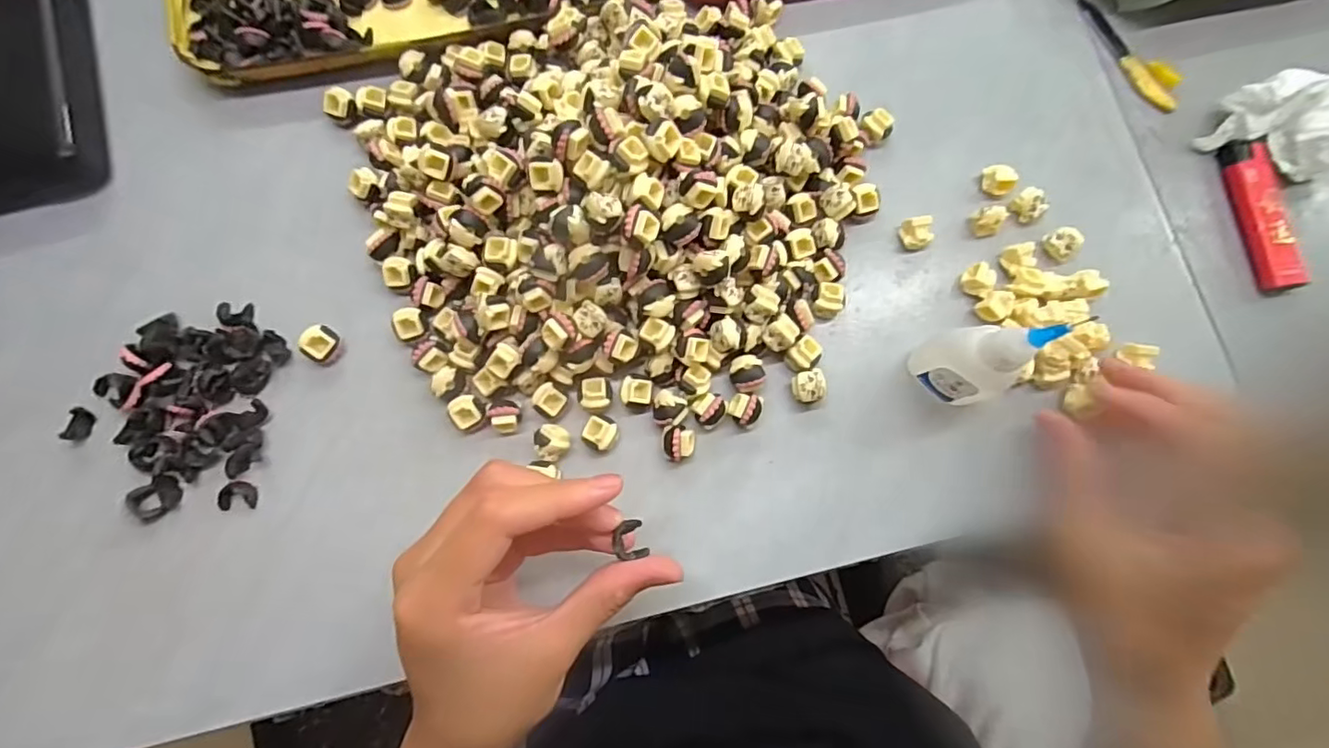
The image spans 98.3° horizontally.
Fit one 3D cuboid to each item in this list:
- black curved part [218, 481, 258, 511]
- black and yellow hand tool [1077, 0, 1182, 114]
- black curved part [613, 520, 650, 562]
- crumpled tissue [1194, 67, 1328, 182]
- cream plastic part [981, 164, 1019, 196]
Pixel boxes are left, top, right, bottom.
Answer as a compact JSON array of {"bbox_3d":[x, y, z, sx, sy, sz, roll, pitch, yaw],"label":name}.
[{"bbox_3d":[-0.197,0.056,0.264,0.016,0.006,0.013,-2,80,-1],"label":"black curved part"},{"bbox_3d":[0.254,-0.176,0.313,0.017,0.006,0.078,-32,81,-6],"label":"black and yellow hand tool"},{"bbox_3d":[-0.013,0.061,0.213,0.012,0.004,0.014,-10,80,-2],"label":"black curved part"},{"bbox_3d":[0.333,-0.127,0.293,0.098,0.029,0.050,-7,80,-2],"label":"crumpled tissue"},{"bbox_3d":[0.172,-0.100,0.295,0.015,0.011,0.015,0,79,0],"label":"cream plastic part"}]

